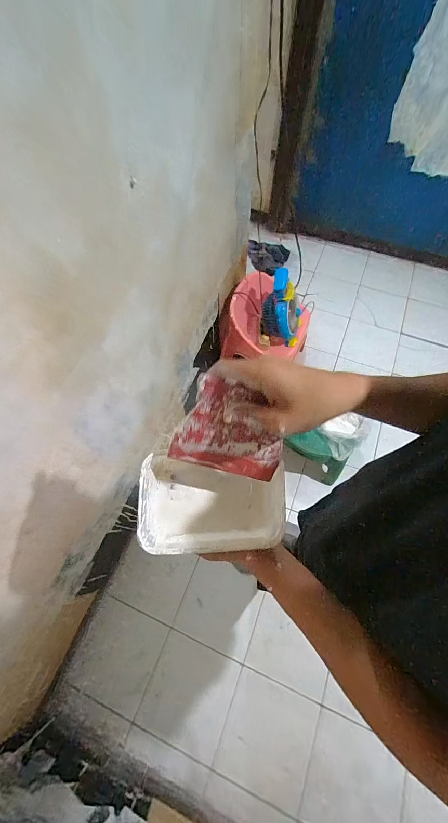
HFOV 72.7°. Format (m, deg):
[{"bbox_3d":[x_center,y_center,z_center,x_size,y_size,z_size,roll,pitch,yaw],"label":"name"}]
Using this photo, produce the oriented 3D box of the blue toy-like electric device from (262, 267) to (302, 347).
[{"bbox_3d":[0.257,-0.438,1.311,0.182,0.310,0.113,9,63,4],"label":"blue toy-like electric device"}]

